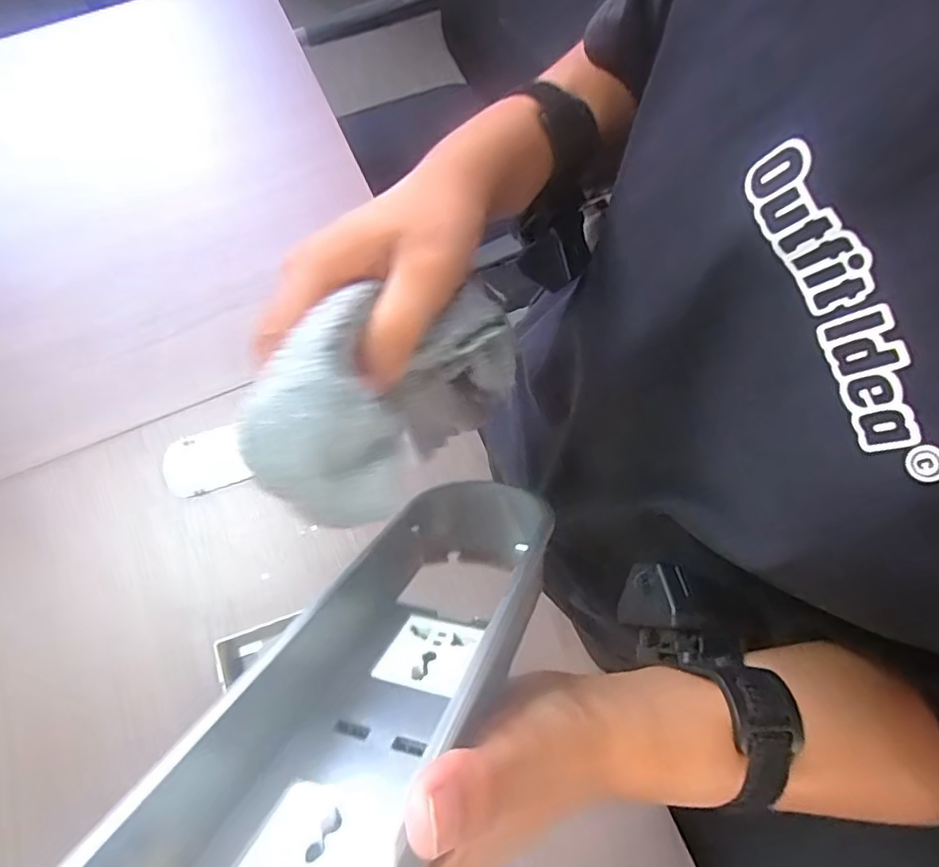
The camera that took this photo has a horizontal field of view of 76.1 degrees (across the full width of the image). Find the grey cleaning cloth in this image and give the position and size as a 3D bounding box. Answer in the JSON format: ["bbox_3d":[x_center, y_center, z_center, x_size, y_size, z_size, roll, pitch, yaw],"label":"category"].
[{"bbox_3d":[-0.029,-0.018,0.233,0.121,0.044,0.066,-29,69,-41],"label":"grey cleaning cloth"}]

